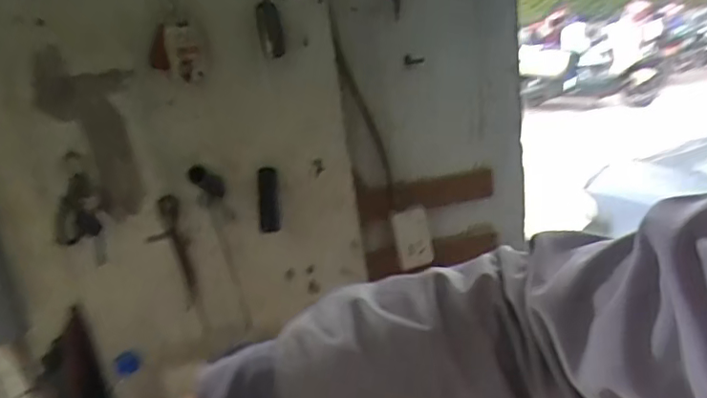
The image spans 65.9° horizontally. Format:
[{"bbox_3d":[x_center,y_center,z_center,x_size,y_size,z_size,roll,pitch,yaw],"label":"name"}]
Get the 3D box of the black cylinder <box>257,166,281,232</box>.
[{"bbox_3d":[-0.109,0.002,0.693,0.025,0.081,0.025,-6,-13,5],"label":"black cylinder"}]

